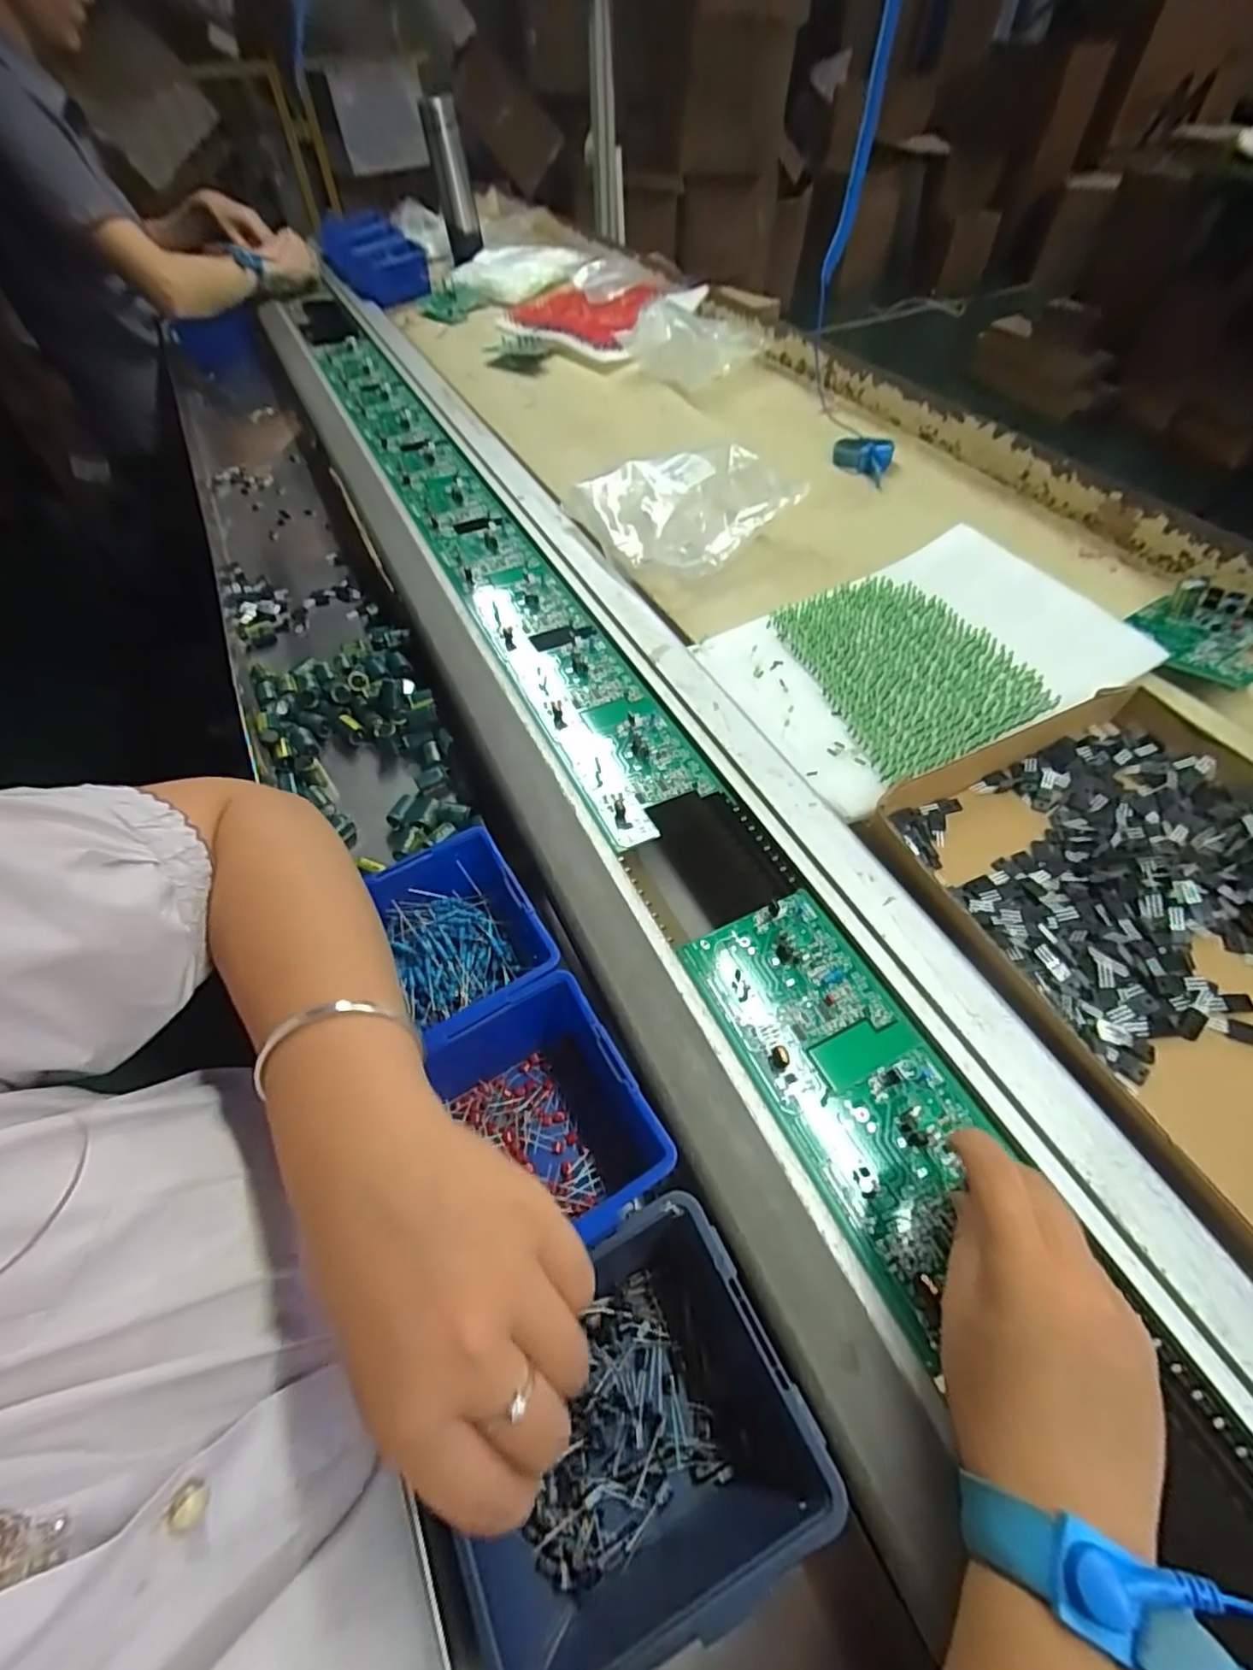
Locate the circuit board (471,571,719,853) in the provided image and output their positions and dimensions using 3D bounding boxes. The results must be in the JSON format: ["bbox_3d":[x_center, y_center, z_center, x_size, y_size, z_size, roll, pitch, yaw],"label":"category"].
[{"bbox_3d":[-0.042,-0.124,0.524,0.089,0.012,0.329,-23,53,-14],"label":"circuit board"}]

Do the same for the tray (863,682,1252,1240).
[{"bbox_3d":[0.328,0.058,0.361,0.247,0.040,0.315,-22,53,-13],"label":"tray"}]

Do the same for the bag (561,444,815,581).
[{"bbox_3d":[0.058,-0.308,0.611,0.199,0.071,0.119,-14,54,-4],"label":"bag"}]

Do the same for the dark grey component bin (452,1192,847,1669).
[{"bbox_3d":[-0.003,0.247,0.265,0.133,0.064,0.115,-24,54,-15],"label":"dark grey component bin"}]

